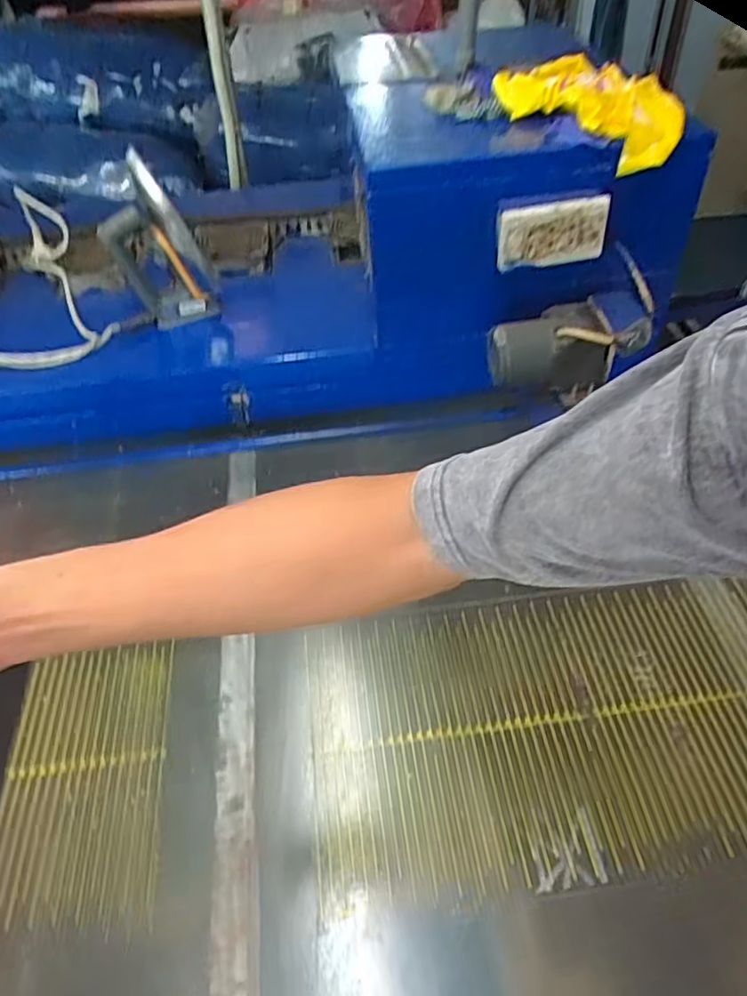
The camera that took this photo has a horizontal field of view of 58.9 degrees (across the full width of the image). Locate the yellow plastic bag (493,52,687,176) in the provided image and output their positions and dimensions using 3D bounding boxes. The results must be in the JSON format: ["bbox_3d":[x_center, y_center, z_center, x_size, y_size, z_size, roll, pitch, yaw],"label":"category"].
[{"bbox_3d":[0.277,-0.504,0.852,0.127,0.069,0.241,-23,50,-14],"label":"yellow plastic bag"}]

